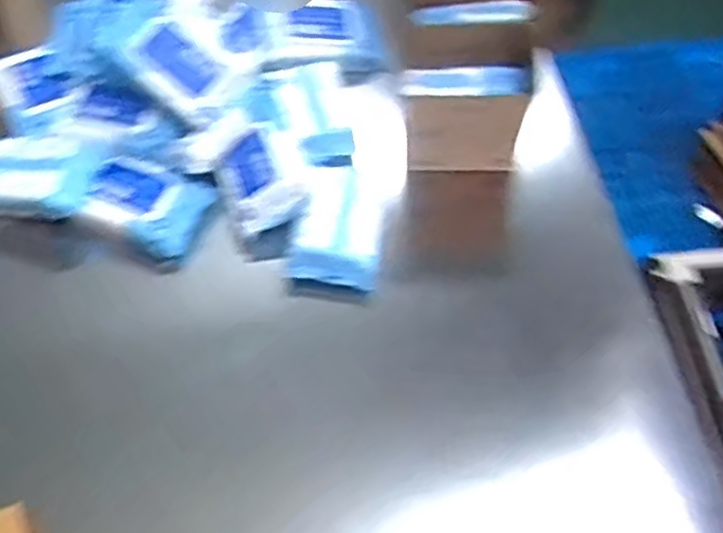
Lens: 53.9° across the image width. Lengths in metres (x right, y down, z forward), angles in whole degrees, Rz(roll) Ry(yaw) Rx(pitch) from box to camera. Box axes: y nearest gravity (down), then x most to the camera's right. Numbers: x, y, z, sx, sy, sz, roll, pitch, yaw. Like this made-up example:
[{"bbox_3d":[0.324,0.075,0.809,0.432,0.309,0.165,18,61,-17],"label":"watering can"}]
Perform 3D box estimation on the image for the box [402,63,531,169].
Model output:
[{"bbox_3d":[0.130,-0.190,0.893,0.156,0.107,0.092,-1,60,2],"label":"box"}]

